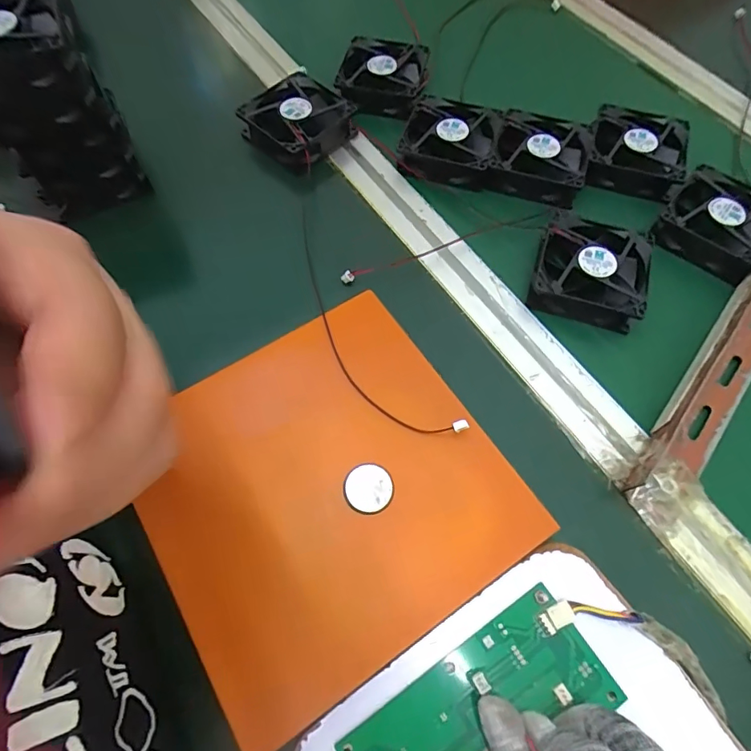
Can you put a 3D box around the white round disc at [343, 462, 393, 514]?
[{"bbox_3d":[-0.004,0.067,0.278,0.029,0.004,0.029,0,64,0],"label":"white round disc"}]

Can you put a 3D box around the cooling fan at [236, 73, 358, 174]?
[{"bbox_3d":[-0.071,-0.236,0.436,0.083,0.037,0.087,-39,70,-17],"label":"cooling fan"}]

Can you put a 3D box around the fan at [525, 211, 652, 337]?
[{"bbox_3d":[0.167,-0.083,0.362,0.081,0.030,0.091,21,66,10],"label":"fan"}]

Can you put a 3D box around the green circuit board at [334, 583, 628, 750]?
[{"bbox_3d":[0.053,0.173,0.234,0.133,0.006,0.063,-33,70,-12],"label":"green circuit board"}]

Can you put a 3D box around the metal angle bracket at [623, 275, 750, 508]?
[{"bbox_3d":[0.297,-0.062,0.352,0.042,0.031,0.395,38,70,16],"label":"metal angle bracket"}]

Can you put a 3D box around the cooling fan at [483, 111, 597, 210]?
[{"bbox_3d":[0.146,-0.197,0.418,0.082,0.029,0.086,14,65,7],"label":"cooling fan"}]

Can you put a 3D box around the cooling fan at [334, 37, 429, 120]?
[{"bbox_3d":[0.007,-0.296,0.463,0.084,0.029,0.093,5,64,2],"label":"cooling fan"}]

